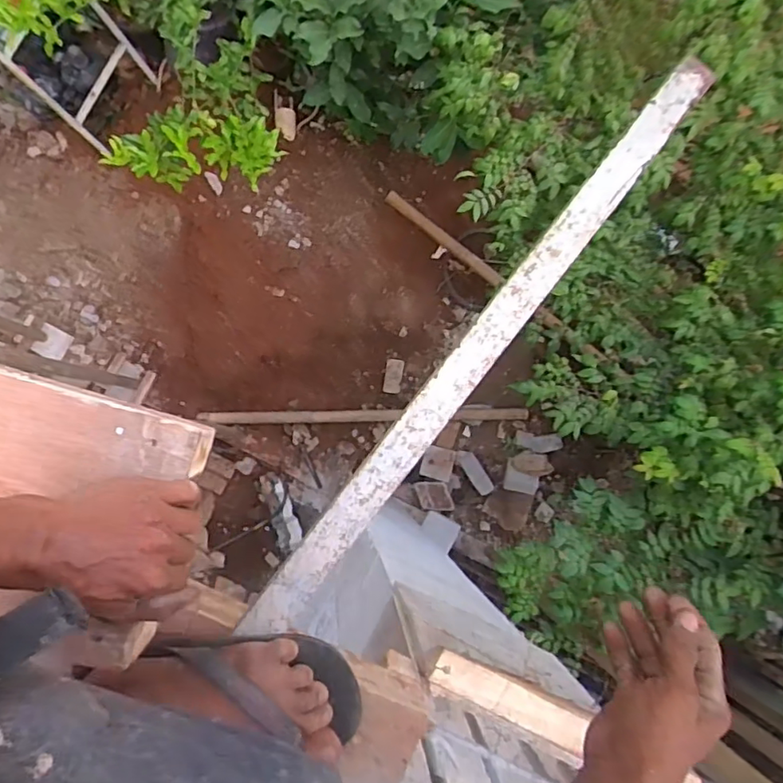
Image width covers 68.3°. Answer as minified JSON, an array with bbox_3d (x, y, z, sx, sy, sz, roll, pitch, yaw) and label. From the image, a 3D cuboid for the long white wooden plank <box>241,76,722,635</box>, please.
[{"bbox_3d":[0.086,-0.046,0.511,0.037,0.029,0.624,38,84,-2],"label":"long white wooden plank"}]

